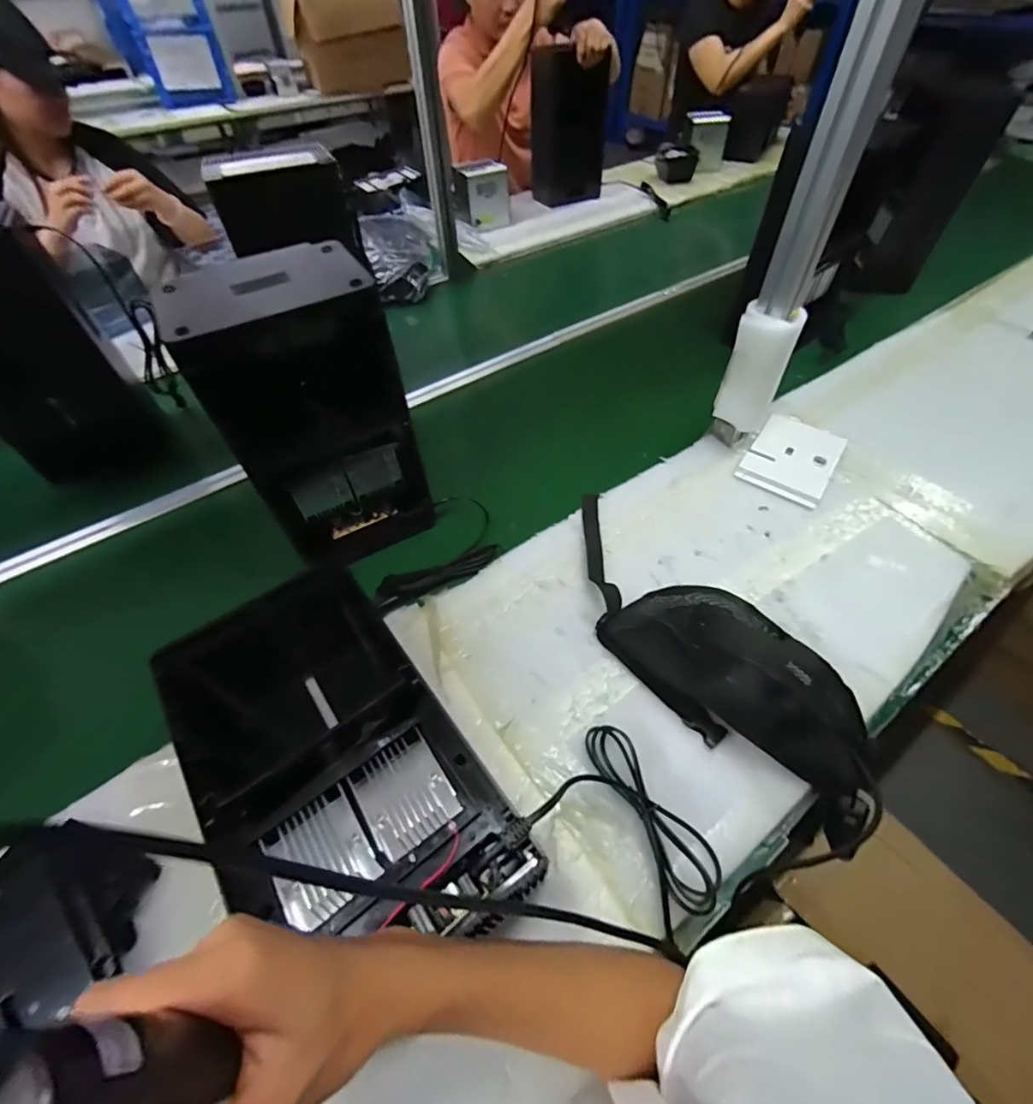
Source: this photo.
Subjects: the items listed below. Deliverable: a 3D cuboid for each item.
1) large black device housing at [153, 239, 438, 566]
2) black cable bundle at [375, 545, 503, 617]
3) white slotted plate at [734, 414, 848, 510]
[{"bbox_3d":[-0.241,-0.154,0.613,0.203,0.351,0.136,-26,56,-17],"label":"large black device housing"},{"bbox_3d":[-0.107,0.035,0.672,0.184,0.016,0.047,-21,59,-16],"label":"black cable bundle"},{"bbox_3d":[0.442,-0.152,0.778,0.123,0.012,0.179,32,60,18],"label":"white slotted plate"}]

